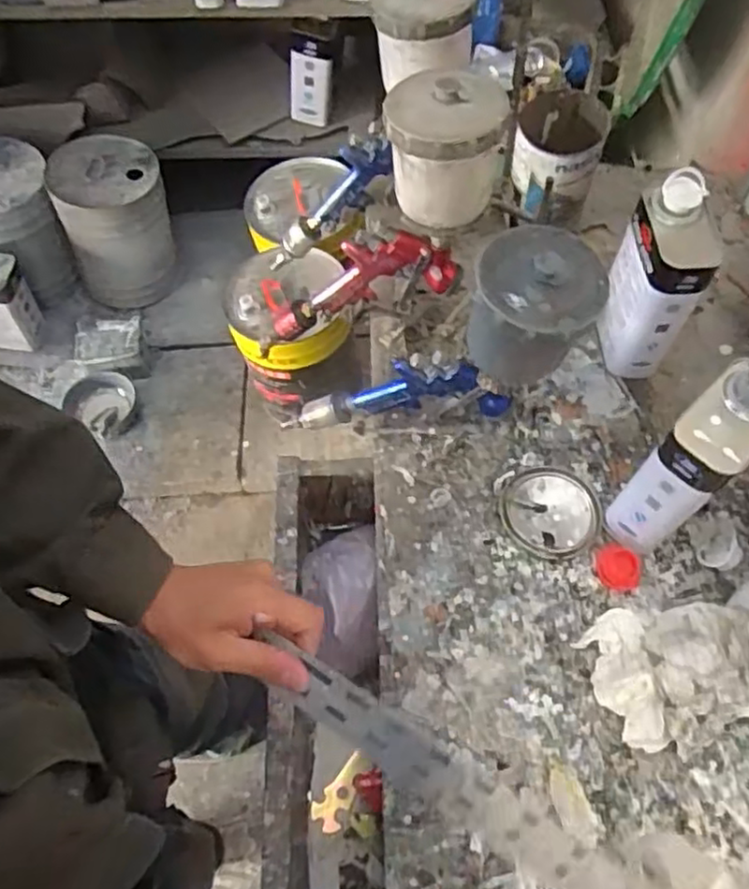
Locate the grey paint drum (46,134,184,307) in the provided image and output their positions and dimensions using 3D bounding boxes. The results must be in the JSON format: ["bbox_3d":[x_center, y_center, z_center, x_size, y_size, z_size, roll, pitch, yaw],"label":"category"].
[{"bbox_3d":[-0.654,-0.564,1.775,0.269,0.354,0.274,-17,63,-8],"label":"grey paint drum"}]

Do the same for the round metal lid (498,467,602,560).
[{"bbox_3d":[0.177,0.067,0.688,0.097,0.007,0.094,0,61,1],"label":"round metal lid"}]

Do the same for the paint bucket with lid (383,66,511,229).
[{"bbox_3d":[0.061,-0.263,0.611,0.101,0.105,0.093,0,61,1],"label":"paint bucket with lid"}]

